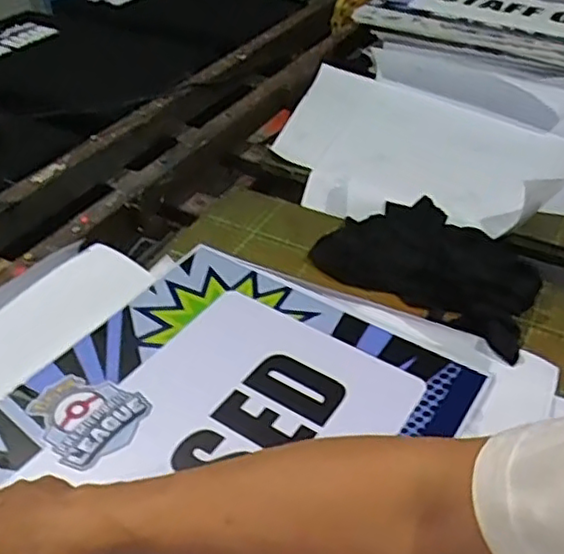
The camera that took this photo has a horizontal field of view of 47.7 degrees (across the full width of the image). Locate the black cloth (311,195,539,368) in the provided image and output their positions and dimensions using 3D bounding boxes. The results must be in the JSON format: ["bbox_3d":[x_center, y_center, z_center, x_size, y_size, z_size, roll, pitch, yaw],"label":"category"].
[{"bbox_3d":[0.213,-0.025,0.884,0.305,0.039,0.207,27,45,28],"label":"black cloth"}]

